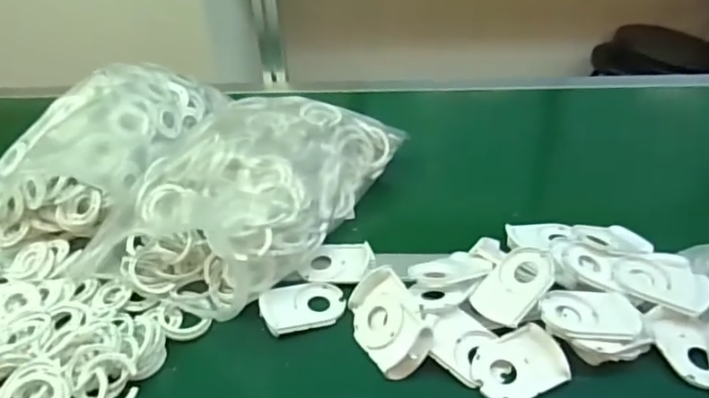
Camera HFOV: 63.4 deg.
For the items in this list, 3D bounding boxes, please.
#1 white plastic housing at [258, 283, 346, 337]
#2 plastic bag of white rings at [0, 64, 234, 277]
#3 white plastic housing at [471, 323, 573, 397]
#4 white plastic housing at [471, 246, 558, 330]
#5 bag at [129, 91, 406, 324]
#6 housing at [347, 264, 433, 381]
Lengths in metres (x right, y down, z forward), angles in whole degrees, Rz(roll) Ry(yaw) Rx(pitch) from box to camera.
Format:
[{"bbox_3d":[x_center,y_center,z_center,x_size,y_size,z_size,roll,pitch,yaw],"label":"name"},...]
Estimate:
[{"bbox_3d":[-0.052,0.106,0.576,0.084,0.014,0.059,-13,38,-12],"label":"white plastic housing"},{"bbox_3d":[-0.305,-0.068,0.716,0.189,0.122,0.307,6,38,14],"label":"plastic bag of white rings"},{"bbox_3d":[0.143,0.144,0.503,0.078,0.016,0.054,-16,38,-15],"label":"white plastic housing"},{"bbox_3d":[0.152,0.081,0.544,0.058,0.014,0.083,24,67,46],"label":"white plastic housing"},{"bbox_3d":[-0.110,-0.016,0.666,0.197,0.112,0.334,17,41,25],"label":"bag"},{"bbox_3d":[0.032,0.117,0.542,0.063,0.018,0.107,-43,42,8],"label":"housing"}]

